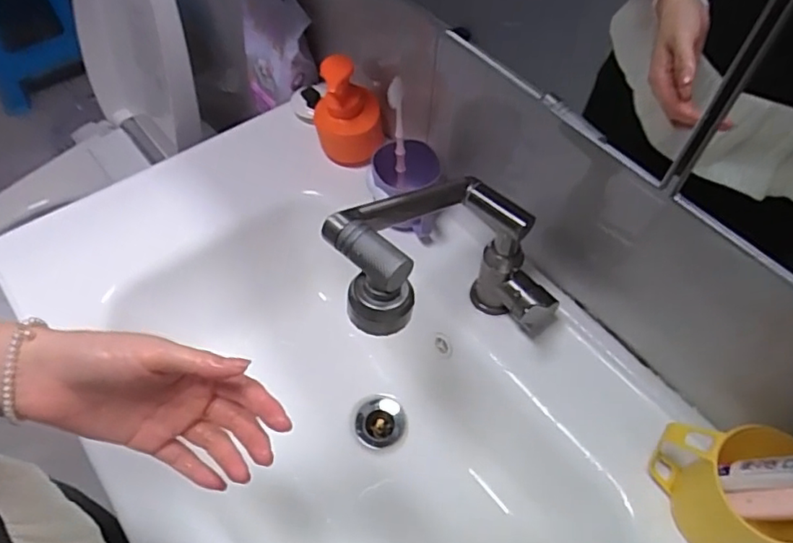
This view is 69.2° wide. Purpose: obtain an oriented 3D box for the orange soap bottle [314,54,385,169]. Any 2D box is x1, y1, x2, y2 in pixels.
[{"bbox_3d":[-0.059,-0.193,0.709,0.081,0.158,0.065,-7,54,-6],"label":"orange soap bottle"}]

